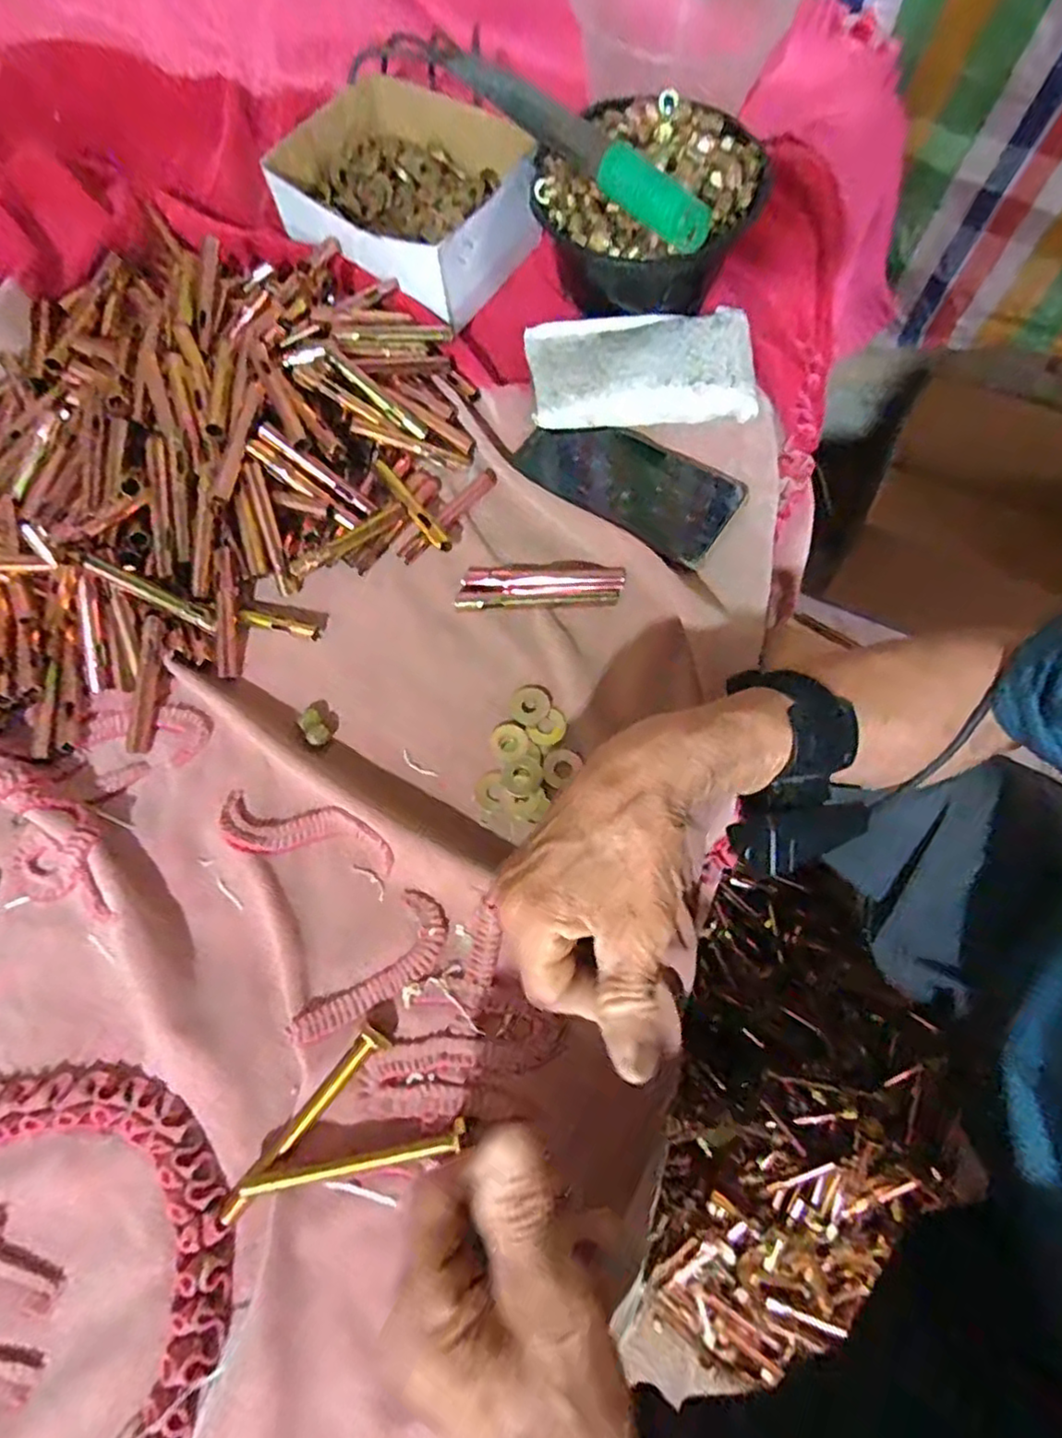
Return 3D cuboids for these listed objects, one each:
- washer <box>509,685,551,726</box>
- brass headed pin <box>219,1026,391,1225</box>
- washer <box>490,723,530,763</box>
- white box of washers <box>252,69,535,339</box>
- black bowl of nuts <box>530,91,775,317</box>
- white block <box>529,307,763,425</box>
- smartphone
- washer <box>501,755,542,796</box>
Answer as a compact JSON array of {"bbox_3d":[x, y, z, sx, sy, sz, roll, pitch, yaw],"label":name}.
[{"bbox_3d":[-0.001,-0.009,0.408,0.024,0.004,0.025,0,70,0],"label":"washer"},{"bbox_3d":[-0.110,0.197,0.320,0.013,0.015,0.103,38,75,13],"label":"brass headed pin"},{"bbox_3d":[-0.013,0.013,0.401,0.022,0.004,0.022,0,70,0],"label":"washer"},{"bbox_3d":[-0.084,-0.401,0.506,0.190,0.059,0.162,35,74,12],"label":"white box of washers"},{"bbox_3d":[0.086,-0.370,0.490,0.144,0.076,0.162,30,73,10],"label":"black bowl of nuts"},{"bbox_3d":[0.080,-0.254,0.479,0.158,0.023,0.089,-1,70,0],"label":"white block"},{"bbox_3d":[0.070,-0.172,0.465,0.151,0.016,0.070,34,74,12],"label":"smartphone"},{"bbox_3d":[-0.005,0.033,0.392,0.023,0.004,0.024,0,70,0],"label":"washer"}]

